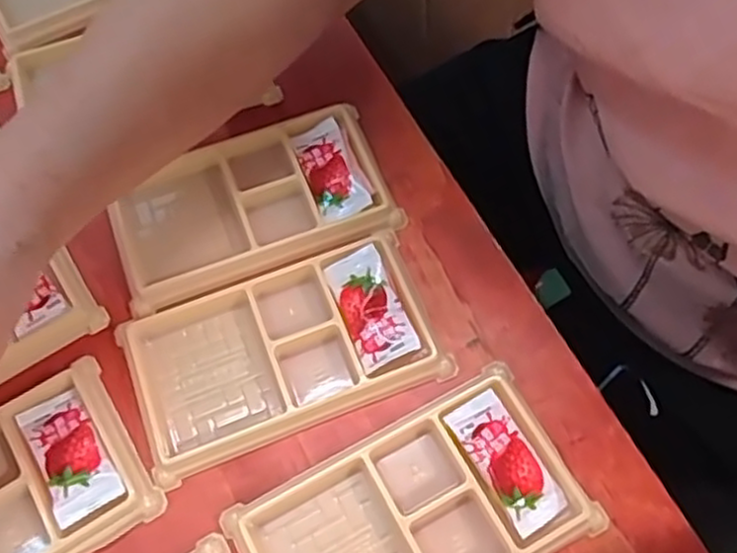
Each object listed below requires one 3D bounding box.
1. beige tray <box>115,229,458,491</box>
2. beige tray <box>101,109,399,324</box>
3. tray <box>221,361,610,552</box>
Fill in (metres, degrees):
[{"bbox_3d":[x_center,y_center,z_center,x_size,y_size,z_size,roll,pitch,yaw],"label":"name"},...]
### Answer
[{"bbox_3d":[-0.040,0.031,0.330,0.134,0.012,0.078,-20,65,-9],"label":"beige tray"},{"bbox_3d":[-0.059,-0.038,0.363,0.133,0.011,0.076,-19,65,-8],"label":"beige tray"},{"bbox_3d":[0.018,0.097,0.296,0.135,0.013,0.077,-27,67,-12],"label":"tray"}]

